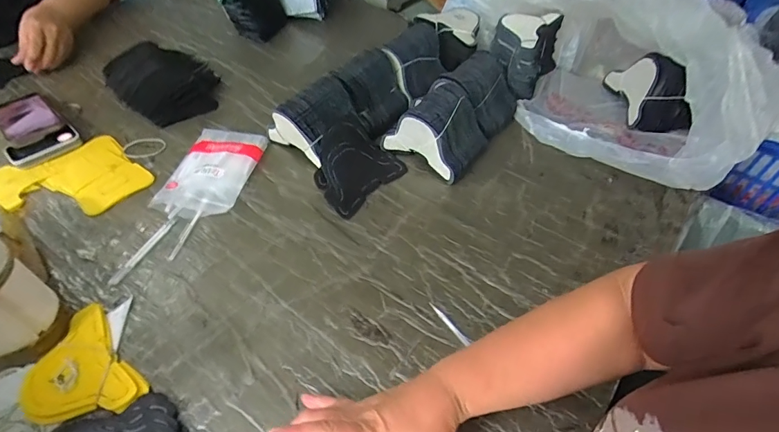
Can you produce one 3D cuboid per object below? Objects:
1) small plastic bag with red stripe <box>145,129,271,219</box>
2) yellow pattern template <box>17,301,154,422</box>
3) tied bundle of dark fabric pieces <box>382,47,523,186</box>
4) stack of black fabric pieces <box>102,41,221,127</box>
[{"bbox_3d":[-0.266,-0.073,0.636,0.115,0.027,0.174,9,49,7],"label":"small plastic bag with red stripe"},{"bbox_3d":[-0.325,0.162,0.438,0.093,0.015,0.136,-36,58,-28],"label":"yellow pattern template"},{"bbox_3d":[0.113,-0.177,0.677,0.136,0.100,0.231,28,54,22],"label":"tied bundle of dark fabric pieces"},{"bbox_3d":[-0.390,-0.238,0.742,0.172,0.075,0.144,-28,55,-23],"label":"stack of black fabric pieces"}]

